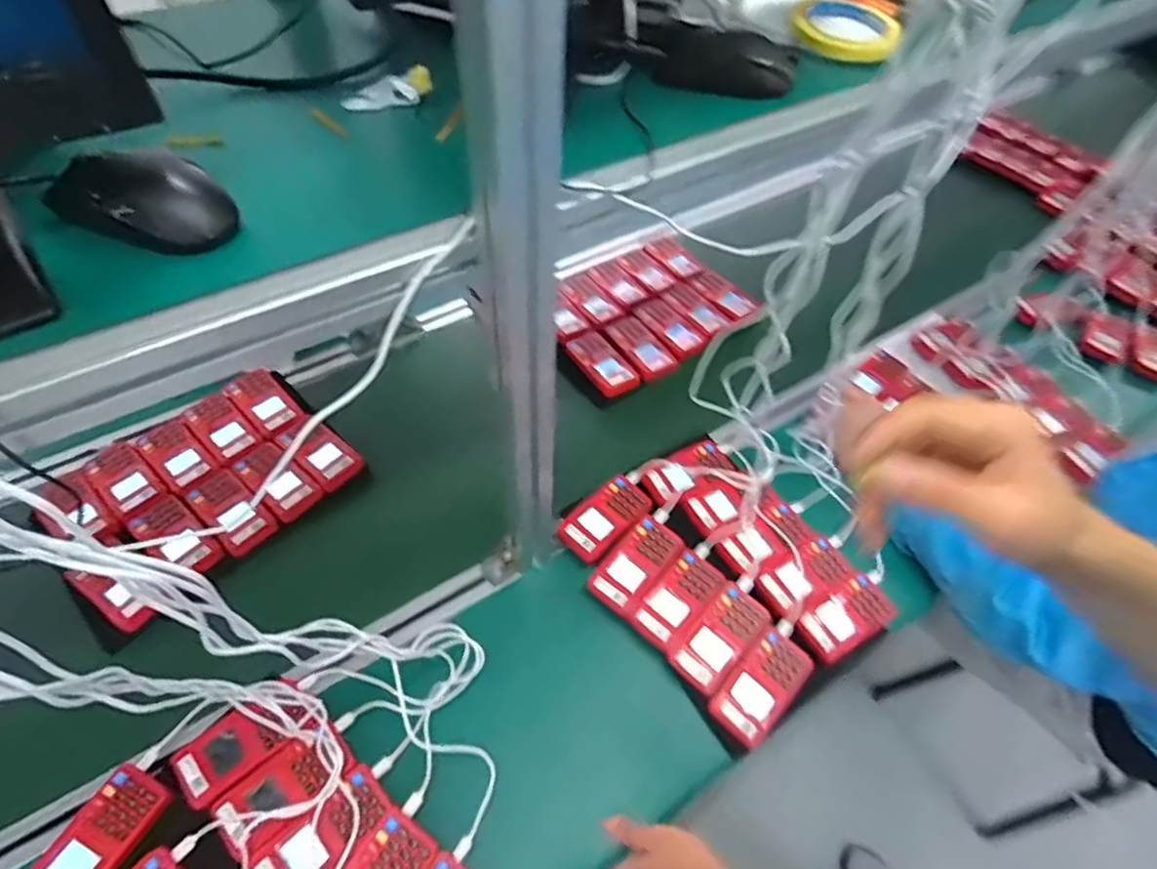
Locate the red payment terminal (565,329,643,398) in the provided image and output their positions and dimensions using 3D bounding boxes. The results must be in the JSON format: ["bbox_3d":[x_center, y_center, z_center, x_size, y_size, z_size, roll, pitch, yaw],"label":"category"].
[{"bbox_3d":[0.034,-0.116,0.961,0.067,0.021,0.138,-25,59,-20],"label":"red payment terminal"}]

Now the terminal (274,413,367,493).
[{"bbox_3d":[-0.360,0.020,0.844,0.126,0.030,0.064,36,60,21],"label":"terminal"}]

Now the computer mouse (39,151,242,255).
[{"bbox_3d":[-0.249,-0.138,0.351,0.099,0.035,0.060,21,53,8],"label":"computer mouse"}]

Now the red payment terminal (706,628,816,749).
[{"bbox_3d":[0.204,0.278,0.680,0.063,0.014,0.126,39,61,23],"label":"red payment terminal"}]

